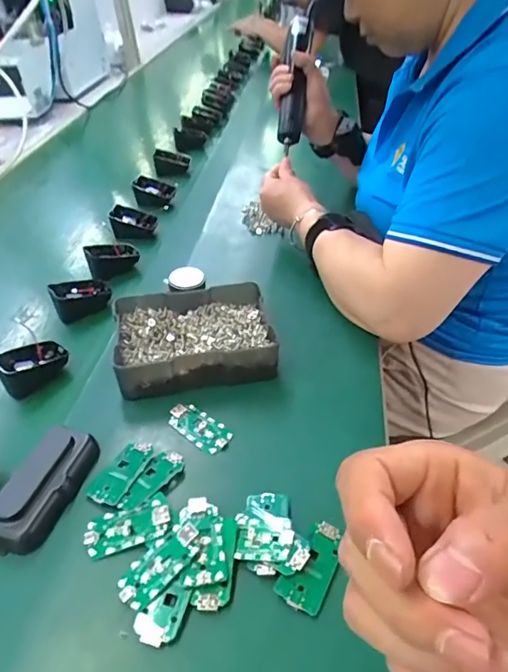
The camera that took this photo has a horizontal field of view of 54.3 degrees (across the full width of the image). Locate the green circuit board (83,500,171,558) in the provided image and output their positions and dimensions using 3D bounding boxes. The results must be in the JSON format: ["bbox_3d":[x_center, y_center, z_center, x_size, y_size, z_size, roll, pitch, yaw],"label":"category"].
[{"bbox_3d":[-0.096,0.145,0.376,0.062,0.008,0.032,-14,44,-8],"label":"green circuit board"}]

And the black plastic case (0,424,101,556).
[{"bbox_3d":[-0.172,0.120,0.400,0.052,0.023,0.105,10,46,17],"label":"black plastic case"}]

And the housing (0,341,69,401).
[{"bbox_3d":[-0.232,0.029,0.523,0.043,0.034,0.073,32,52,33],"label":"housing"}]

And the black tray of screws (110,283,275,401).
[{"bbox_3d":[-0.064,-0.001,0.530,0.160,0.047,0.135,-10,42,-9],"label":"black tray of screws"}]

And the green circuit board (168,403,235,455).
[{"bbox_3d":[-0.052,0.085,0.458,0.068,0.009,0.030,26,52,30],"label":"green circuit board"}]

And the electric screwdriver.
[{"bbox_3d":[0.058,-0.387,0.737,0.037,0.039,0.228,4,78,9],"label":"electric screwdriver"}]

